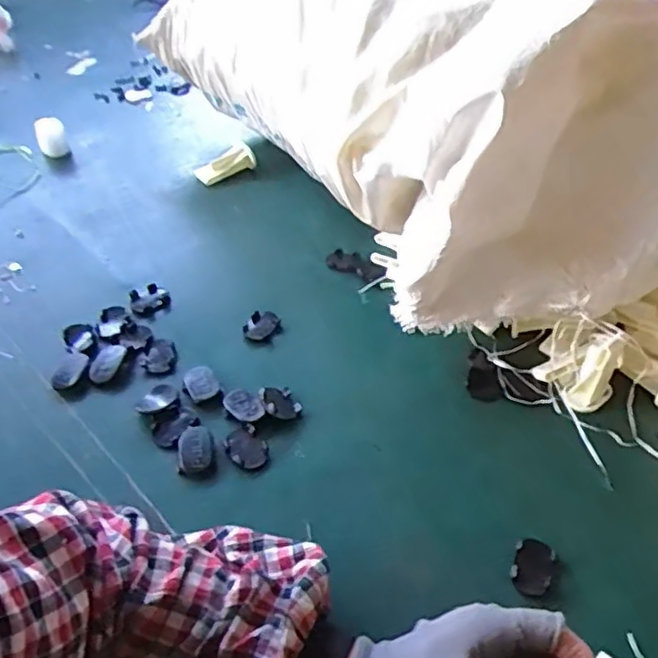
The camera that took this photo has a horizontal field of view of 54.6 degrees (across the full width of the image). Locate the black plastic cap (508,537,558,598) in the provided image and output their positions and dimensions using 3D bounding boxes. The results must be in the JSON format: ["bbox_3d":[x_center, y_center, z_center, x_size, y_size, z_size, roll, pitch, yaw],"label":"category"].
[{"bbox_3d":[0.148,0.175,0.463,0.030,0.008,0.044,16,48,16],"label":"black plastic cap"}]

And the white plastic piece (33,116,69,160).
[{"bbox_3d":[-0.387,-0.272,0.885,0.040,0.037,0.052,-20,48,-17],"label":"white plastic piece"}]

